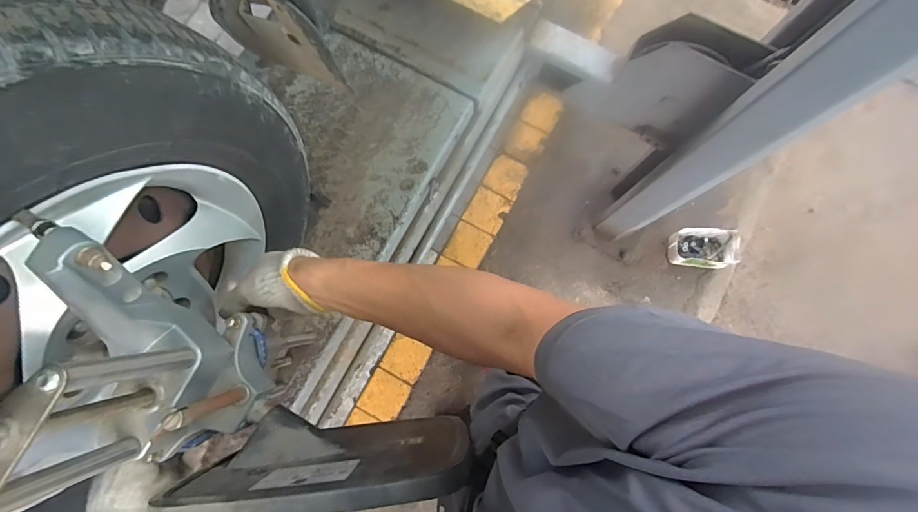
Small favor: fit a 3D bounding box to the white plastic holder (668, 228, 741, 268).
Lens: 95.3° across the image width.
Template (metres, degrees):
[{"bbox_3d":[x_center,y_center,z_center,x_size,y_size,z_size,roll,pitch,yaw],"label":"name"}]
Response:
[{"bbox_3d":[0.883,-0.029,1.500,0.251,0.094,0.135,2,81,1],"label":"white plastic holder"}]

